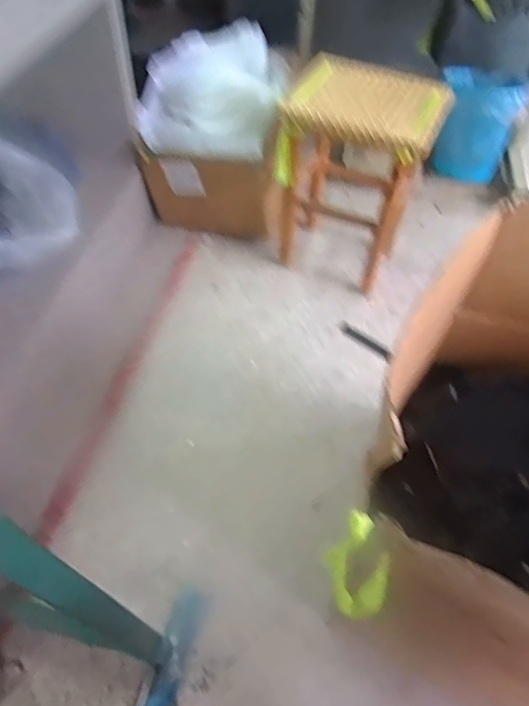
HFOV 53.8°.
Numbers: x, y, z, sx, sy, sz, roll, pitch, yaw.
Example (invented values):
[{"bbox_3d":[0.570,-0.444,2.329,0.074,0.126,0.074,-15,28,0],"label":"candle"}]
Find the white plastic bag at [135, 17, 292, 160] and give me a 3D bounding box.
[{"bbox_3d":[-0.143,-0.725,1.450,0.383,0.178,0.438,7,50,3],"label":"white plastic bag"}]

